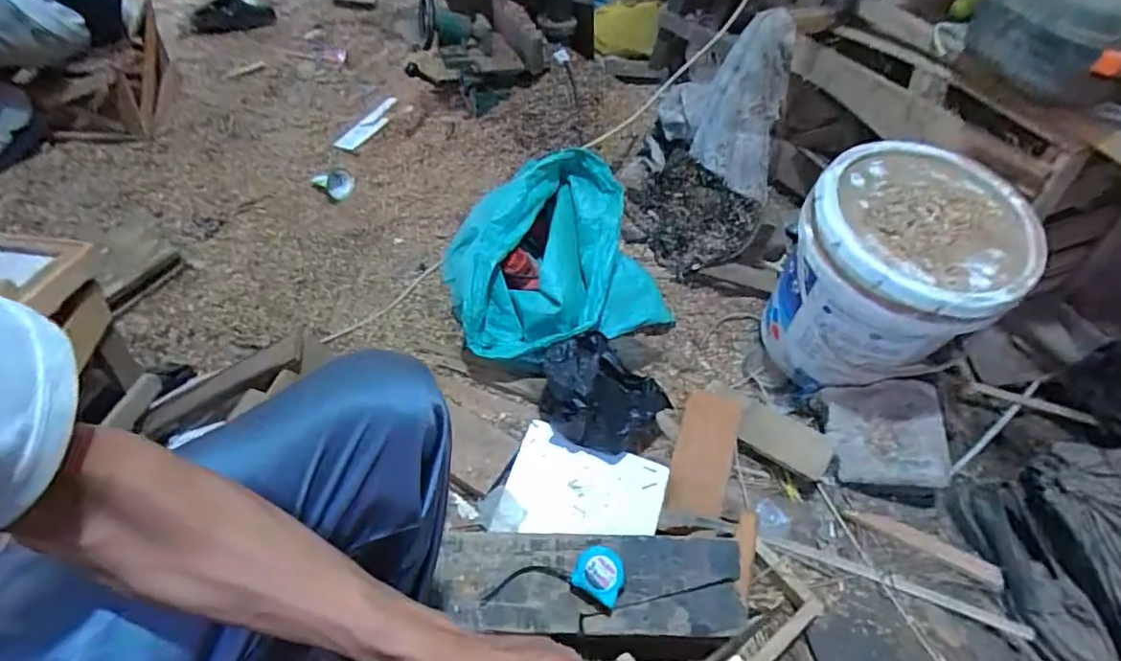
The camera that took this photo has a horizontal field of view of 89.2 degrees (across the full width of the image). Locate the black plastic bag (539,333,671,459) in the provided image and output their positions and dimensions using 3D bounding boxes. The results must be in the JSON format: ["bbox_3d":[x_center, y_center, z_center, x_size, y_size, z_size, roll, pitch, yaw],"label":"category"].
[{"bbox_3d":[0.071,0.107,0.882,0.186,0.170,0.148,-5,48,-10],"label":"black plastic bag"}]

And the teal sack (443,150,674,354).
[{"bbox_3d":[0.001,-0.126,1.020,0.382,0.226,0.320,-10,49,-15],"label":"teal sack"}]

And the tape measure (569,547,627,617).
[{"bbox_3d":[0.049,0.296,0.689,0.062,0.031,0.058,28,51,19],"label":"tape measure"}]

